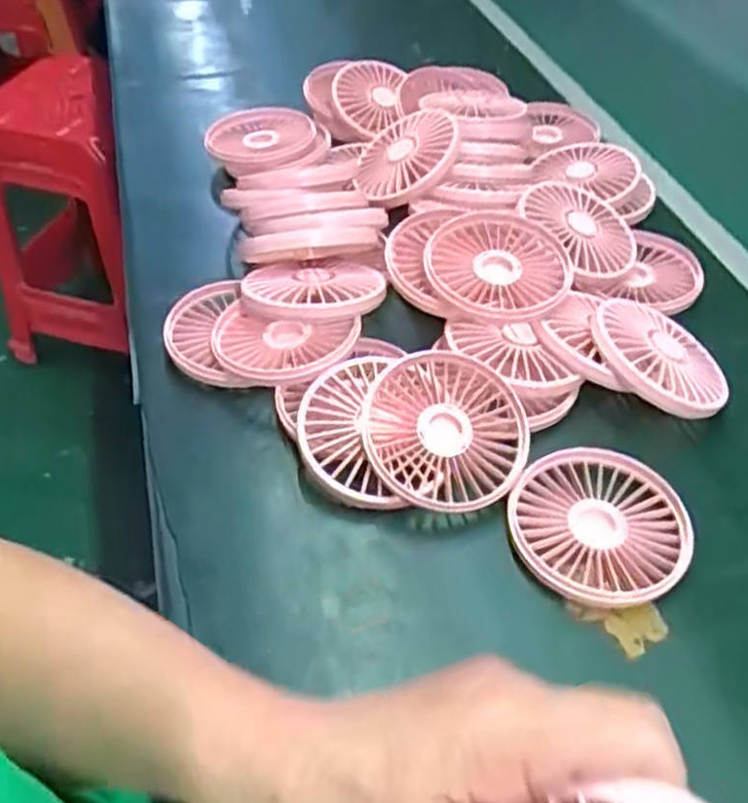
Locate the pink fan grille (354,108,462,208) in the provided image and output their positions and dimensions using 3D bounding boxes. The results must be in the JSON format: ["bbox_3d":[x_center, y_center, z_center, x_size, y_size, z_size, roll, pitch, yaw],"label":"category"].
[{"bbox_3d":[0.025,-0.188,0.570,0.082,0.016,0.090,-15,55,23],"label":"pink fan grille"}]

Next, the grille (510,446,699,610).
[{"bbox_3d":[0.114,0.063,0.381,0.087,0.019,0.085,2,46,2],"label":"grille"}]

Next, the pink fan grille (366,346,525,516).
[{"bbox_3d":[0.039,0.016,0.402,0.085,0.014,0.087,3,67,-6],"label":"pink fan grille"}]

